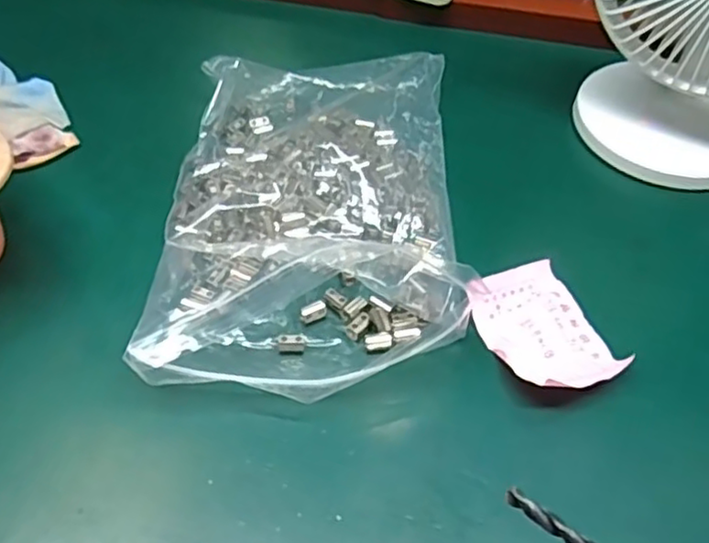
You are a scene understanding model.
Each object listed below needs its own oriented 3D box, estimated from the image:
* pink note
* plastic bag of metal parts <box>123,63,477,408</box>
[{"bbox_3d":[0.106,0.030,0.381,0.063,0.027,0.089,-14,52,-17],"label":"pink note"},{"bbox_3d":[-0.025,-0.051,0.432,0.177,0.040,0.291,2,49,-4],"label":"plastic bag of metal parts"}]

